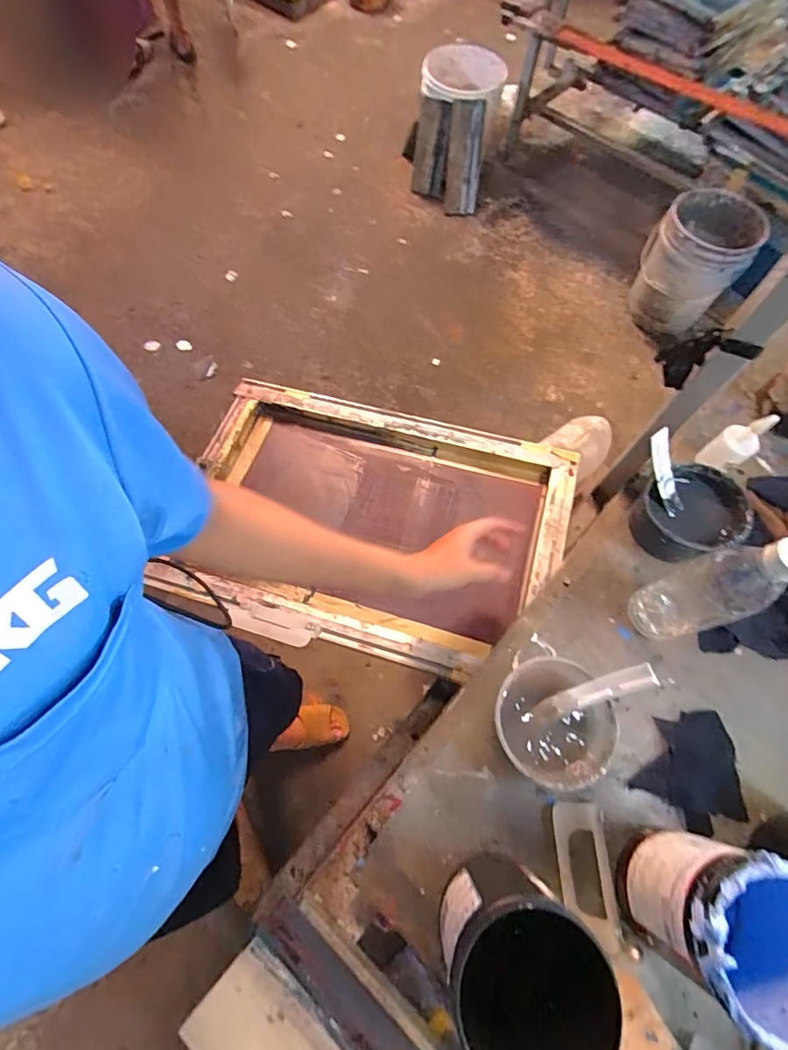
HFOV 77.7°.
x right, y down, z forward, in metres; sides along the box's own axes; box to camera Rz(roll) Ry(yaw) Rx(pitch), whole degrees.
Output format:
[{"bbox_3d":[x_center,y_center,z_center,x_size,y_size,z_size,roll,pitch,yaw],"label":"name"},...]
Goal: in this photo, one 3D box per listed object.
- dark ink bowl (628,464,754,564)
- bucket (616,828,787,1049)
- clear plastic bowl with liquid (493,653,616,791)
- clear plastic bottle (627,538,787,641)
[{"bbox_3d":[0.355,-0.012,0.590,0.114,0.062,0.105,1,67,-2],"label":"dark ink bowl"},{"bbox_3d":[0.270,0.322,0.400,0.114,0.159,0.105,1,67,-2],"label":"bucket"},{"bbox_3d":[0.158,0.202,0.500,0.110,0.057,0.111,1,67,-2],"label":"clear plastic bowl with liquid"},{"bbox_3d":[0.308,0.068,0.485,0.057,0.212,0.063,-23,70,-12],"label":"clear plastic bottle"}]

